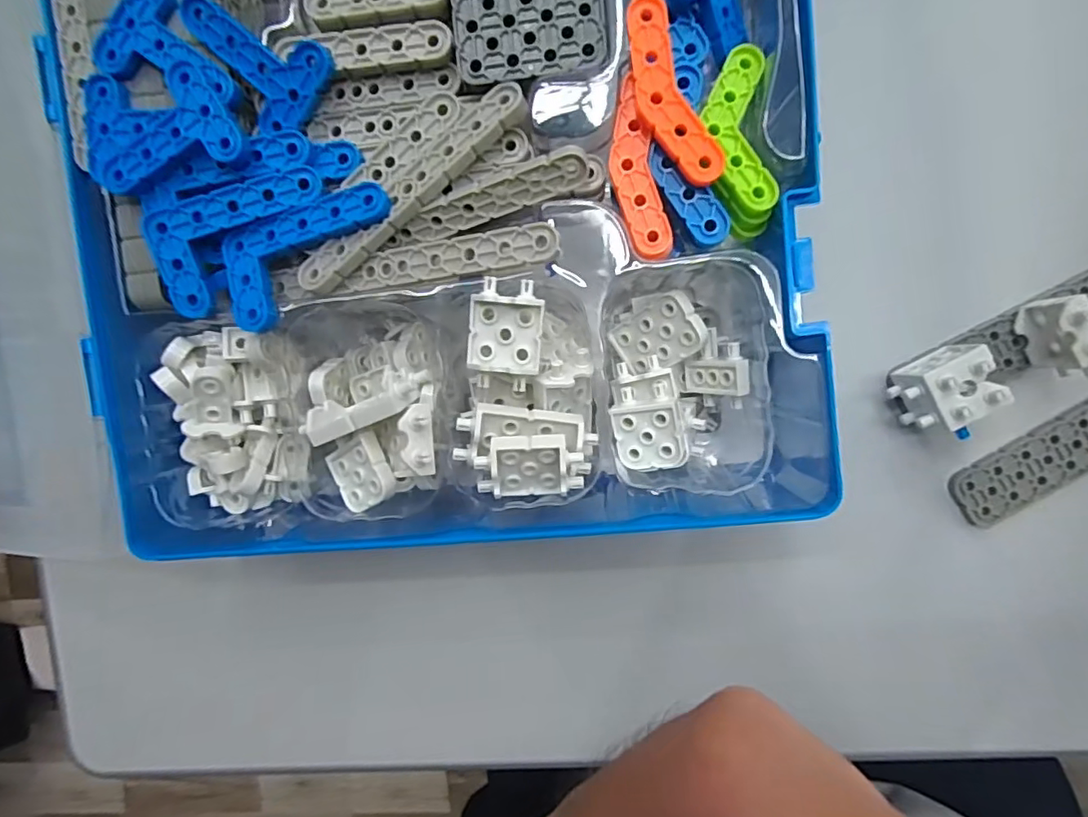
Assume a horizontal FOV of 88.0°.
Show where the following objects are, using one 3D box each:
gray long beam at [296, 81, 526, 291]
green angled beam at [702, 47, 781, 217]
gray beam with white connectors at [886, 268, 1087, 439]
[{"bbox_3d":[-0.045,-0.074,0.193,0.097,0.004,0.014,-41,89,7],"label":"gray long beam"},{"bbox_3d":[0.064,-0.092,0.186,0.021,0.006,0.054,-5,94,7],"label":"green angled beam"},{"bbox_3d":[0.213,-0.034,0.218,0.155,0.033,0.030,-29,91,7],"label":"gray beam with white connectors"}]

